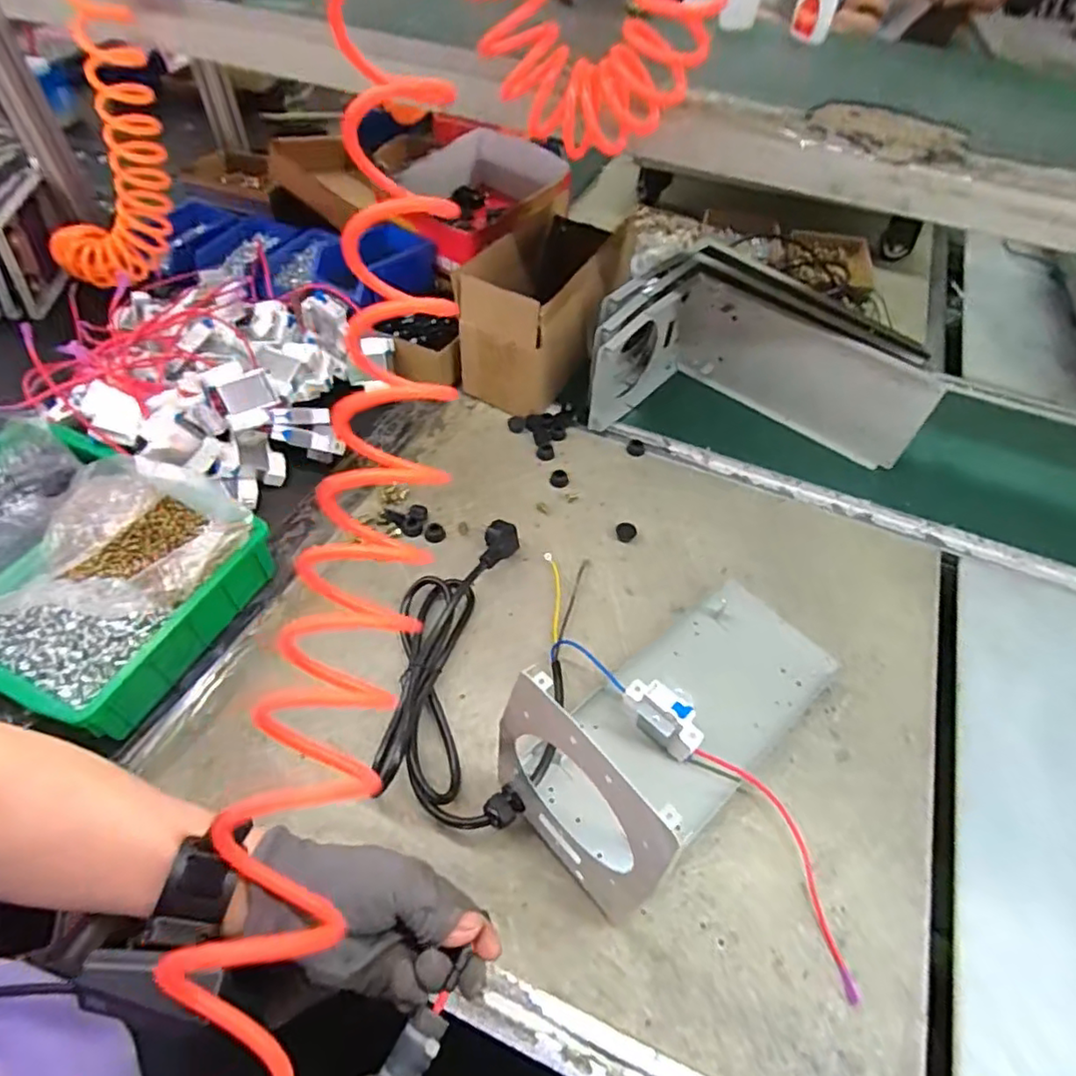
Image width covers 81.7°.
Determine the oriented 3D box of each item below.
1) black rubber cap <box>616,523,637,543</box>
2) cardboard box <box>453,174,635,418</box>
[{"bbox_3d":[0.108,-0.007,0.758,0.025,0.012,0.026,2,54,-3],"label":"black rubber cap"},{"bbox_3d":[0.010,-0.337,0.891,0.186,0.180,0.287,22,55,11],"label":"cardboard box"}]

